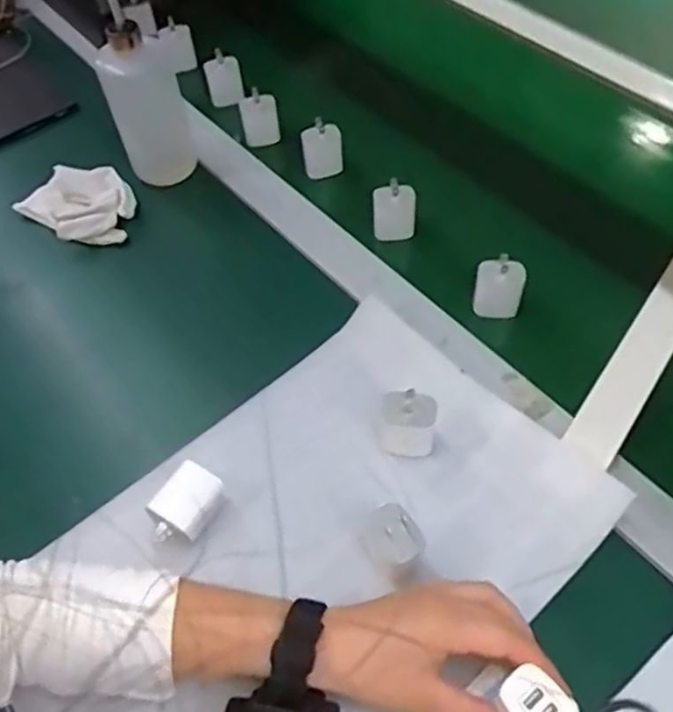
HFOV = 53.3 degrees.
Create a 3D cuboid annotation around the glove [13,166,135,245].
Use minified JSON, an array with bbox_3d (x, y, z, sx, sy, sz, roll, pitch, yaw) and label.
[{"bbox_3d":[-0.268,-0.160,0.708,0.115,0.023,0.099,19,58,17],"label":"glove"}]

